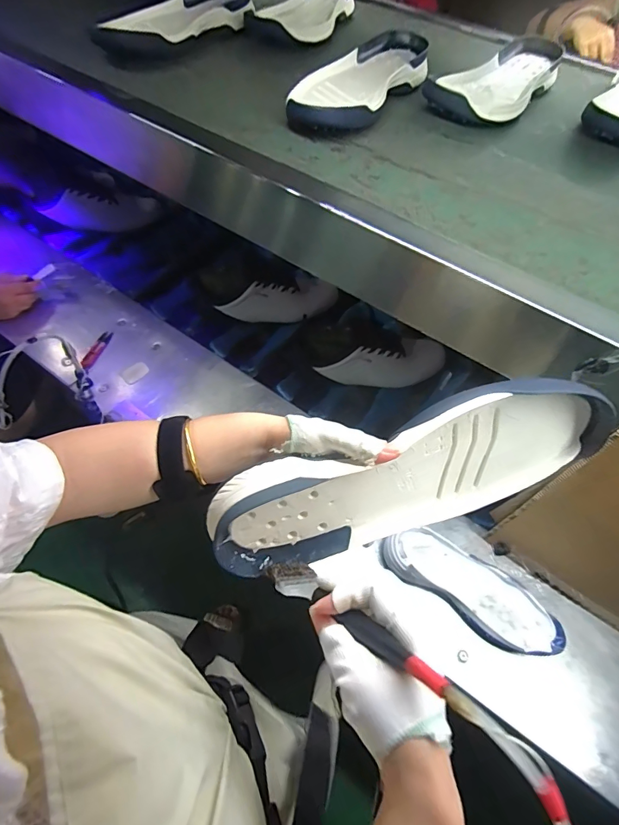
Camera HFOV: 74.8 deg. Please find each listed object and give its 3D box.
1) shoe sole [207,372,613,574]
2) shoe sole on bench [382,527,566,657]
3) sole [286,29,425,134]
[{"bbox_3d":[0.085,0.055,0.355,0.333,0.122,0.045,-18,35,-3],"label":"shoe sole"},{"bbox_3d":[0.248,0.269,0.629,0.278,0.057,0.108,30,62,17],"label":"shoe sole on bench"},{"bbox_3d":[0.069,-0.476,0.586,0.118,0.047,0.331,25,61,14],"label":"sole"}]

